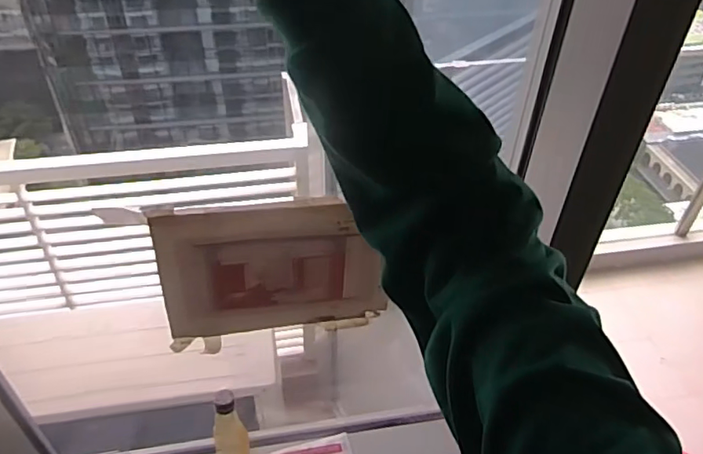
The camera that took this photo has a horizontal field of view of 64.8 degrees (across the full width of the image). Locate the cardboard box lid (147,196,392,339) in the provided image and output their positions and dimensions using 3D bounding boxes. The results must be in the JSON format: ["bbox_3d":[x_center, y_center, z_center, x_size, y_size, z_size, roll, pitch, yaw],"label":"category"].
[{"bbox_3d":[-0.096,0.056,0.713,0.283,0.202,0.013,-4,36,-11],"label":"cardboard box lid"}]

